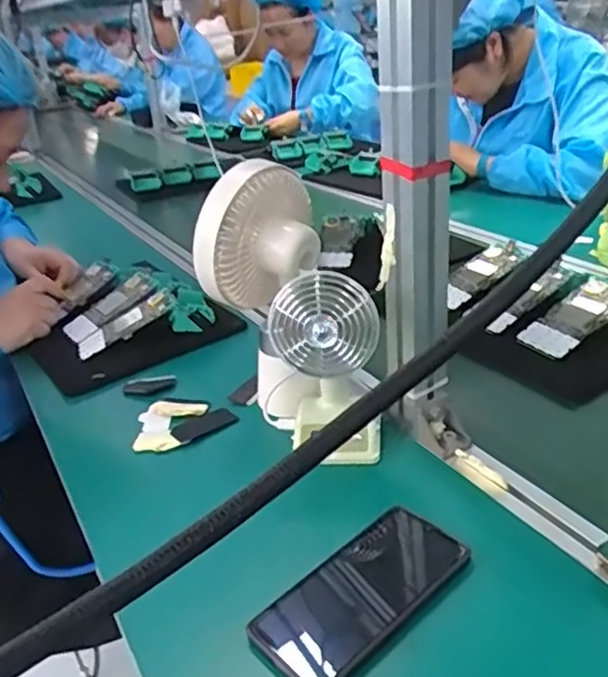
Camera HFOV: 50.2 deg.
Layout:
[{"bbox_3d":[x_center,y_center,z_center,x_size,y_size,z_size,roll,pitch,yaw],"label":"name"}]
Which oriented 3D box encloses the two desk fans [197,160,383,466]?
[{"bbox_3d":[-0.019,-0.028,0.600,0.135,0.235,0.174,-9,26,-7],"label":"two desk fans"}]

